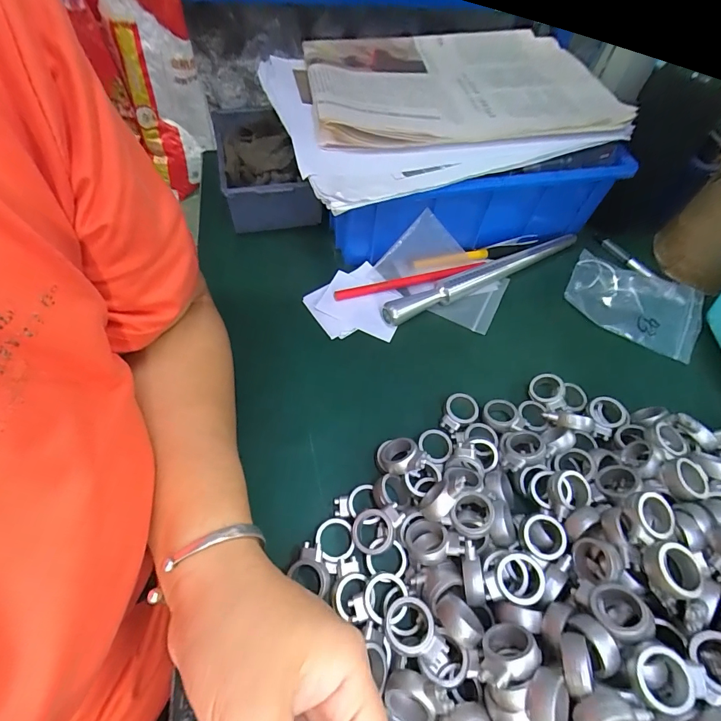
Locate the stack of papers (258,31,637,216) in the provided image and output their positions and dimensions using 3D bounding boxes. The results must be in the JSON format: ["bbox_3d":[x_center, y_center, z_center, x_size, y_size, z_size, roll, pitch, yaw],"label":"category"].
[{"bbox_3d":[0.076,-0.278,0.414,0.312,0.048,0.320,-18,59,-12],"label":"stack of papers"}]

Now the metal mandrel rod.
[{"bbox_3d":[0.122,-0.084,0.385,0.228,0.022,0.019,-25,62,-19],"label":"metal mandrel rod"}]

